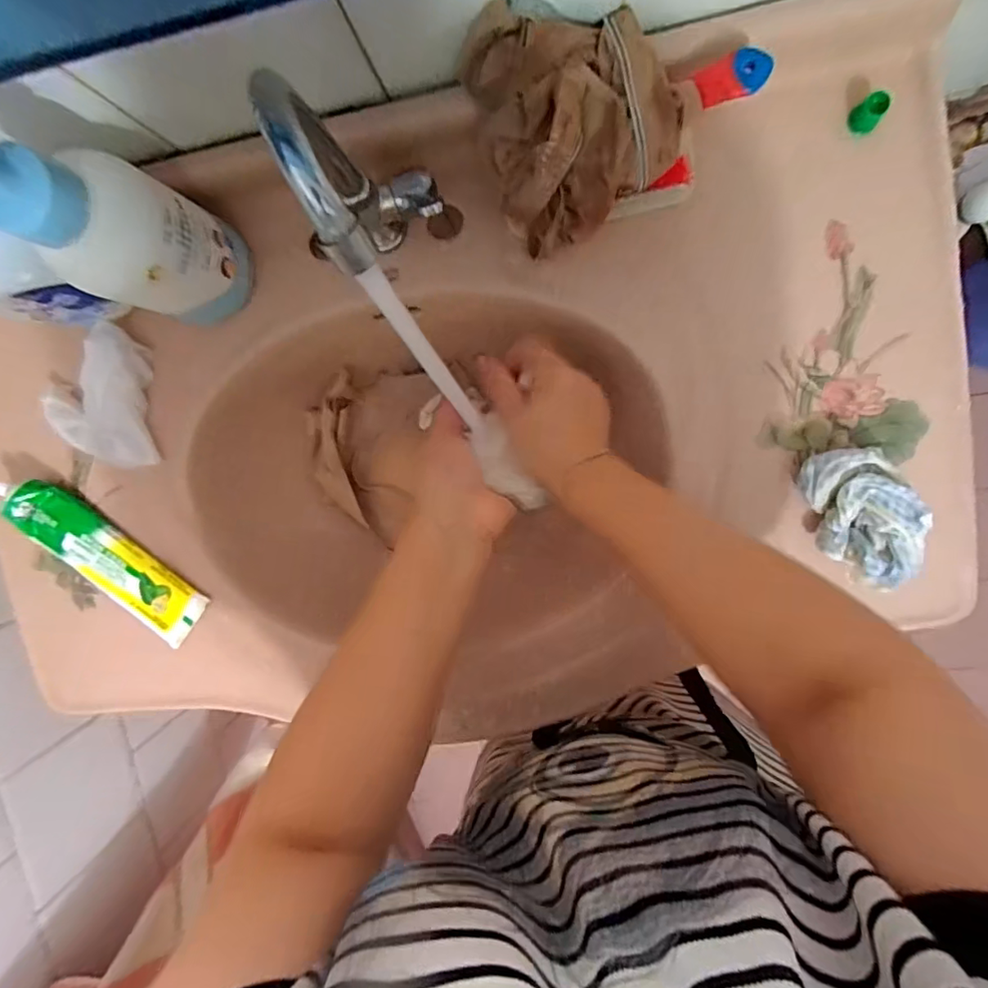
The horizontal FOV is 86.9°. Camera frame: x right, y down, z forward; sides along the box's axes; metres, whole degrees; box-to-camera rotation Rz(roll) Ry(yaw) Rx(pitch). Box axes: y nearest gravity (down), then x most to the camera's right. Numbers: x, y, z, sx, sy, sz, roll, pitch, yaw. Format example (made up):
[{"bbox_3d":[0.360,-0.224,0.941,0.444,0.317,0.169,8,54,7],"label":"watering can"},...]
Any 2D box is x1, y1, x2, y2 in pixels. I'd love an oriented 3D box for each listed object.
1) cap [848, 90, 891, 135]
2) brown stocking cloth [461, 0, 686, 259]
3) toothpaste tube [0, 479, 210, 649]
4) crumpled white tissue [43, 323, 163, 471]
[{"bbox_3d":[0.258,-0.261,0.358,0.017,0.018,0.018,1,99,5],"label":"cap"},{"bbox_3d":[0.051,-0.226,0.320,0.123,0.053,0.131,-7,121,20],"label":"brown stocking cloth"},{"bbox_3d":[-0.347,0.056,0.461,0.198,0.032,0.057,39,100,-1],"label":"toothpaste tube"},{"bbox_3d":[-0.329,-0.079,0.430,0.084,0.034,0.111,0,99,5],"label":"crumpled white tissue"}]

